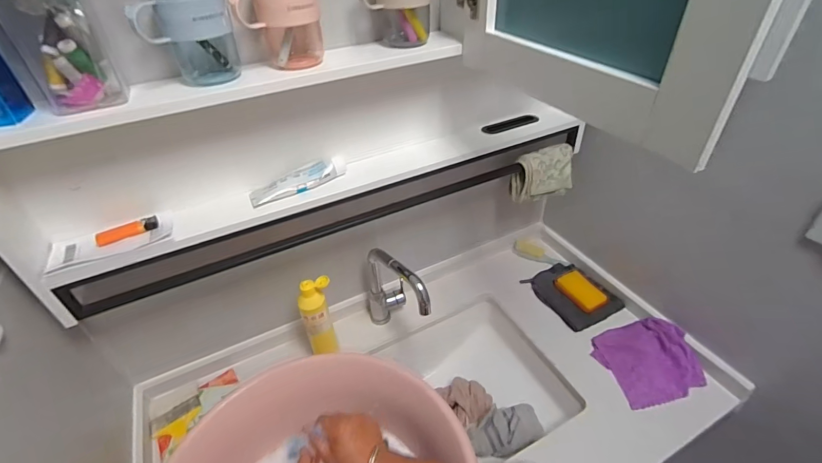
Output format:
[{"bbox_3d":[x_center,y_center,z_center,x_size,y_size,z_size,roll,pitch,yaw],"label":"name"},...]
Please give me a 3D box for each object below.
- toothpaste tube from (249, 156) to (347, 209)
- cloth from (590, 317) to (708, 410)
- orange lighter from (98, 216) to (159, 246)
[{"bbox_3d":[-0.186,-0.085,0.681,0.166,0.034,0.042,-21,43,-21],"label":"toothpaste tube"},{"bbox_3d":[0.482,0.256,0.825,0.167,0.049,0.167,-12,40,-12],"label":"cloth"},{"bbox_3d":[-0.422,-0.001,0.603,0.080,0.014,0.017,-25,44,-25],"label":"orange lighter"}]

